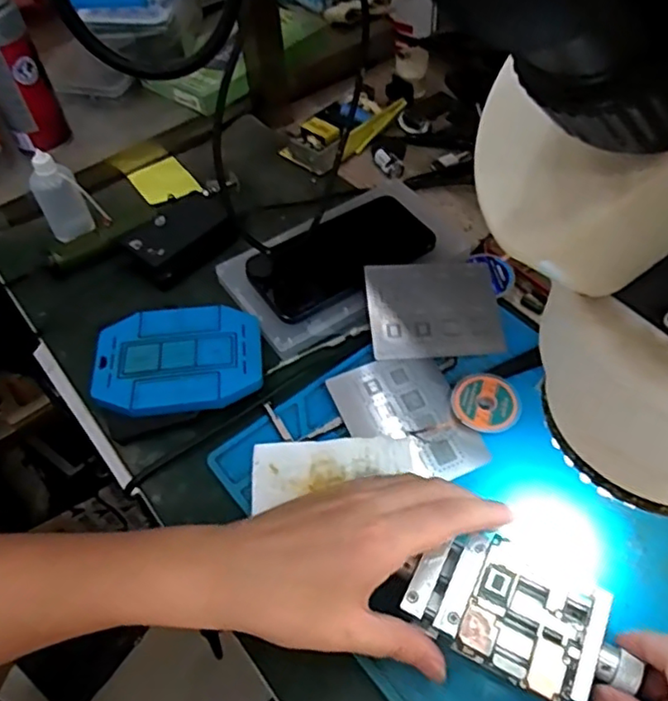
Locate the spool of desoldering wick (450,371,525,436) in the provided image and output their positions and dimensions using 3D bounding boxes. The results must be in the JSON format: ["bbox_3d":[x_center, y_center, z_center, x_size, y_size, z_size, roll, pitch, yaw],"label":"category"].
[{"bbox_3d":[0.105,0.036,0.413,0.044,0.011,0.042,-2,53,3],"label":"spool of desoldering wick"}]

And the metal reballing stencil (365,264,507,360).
[{"bbox_3d":[0.076,-0.031,0.458,0.098,0.004,0.075,-3,68,-2],"label":"metal reballing stencil"}]

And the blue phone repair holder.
[{"bbox_3d":[-0.112,0.008,0.440,0.116,0.022,0.088,-10,53,-3],"label":"blue phone repair holder"}]

